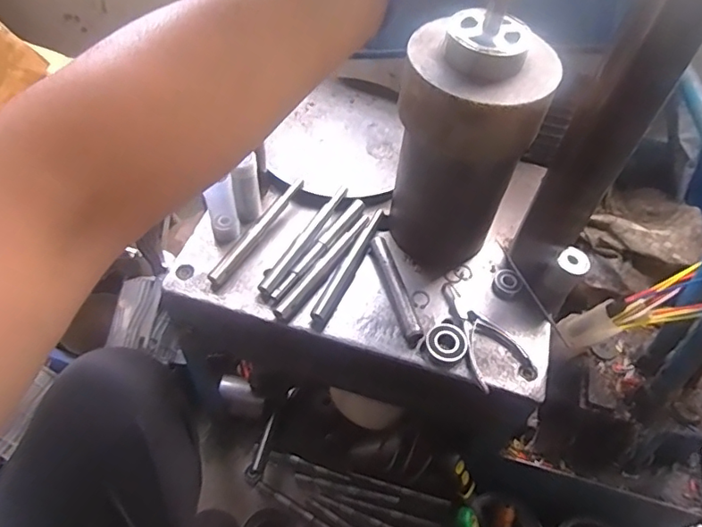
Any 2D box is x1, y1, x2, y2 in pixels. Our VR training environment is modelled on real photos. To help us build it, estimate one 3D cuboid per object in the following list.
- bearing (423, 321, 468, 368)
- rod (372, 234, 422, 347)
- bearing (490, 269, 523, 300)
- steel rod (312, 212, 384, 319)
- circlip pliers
[{"bbox_3d":[0.108,0.092,0.597,0.045,0.016,0.053,28,56,16],"label":"bearing"},{"bbox_3d":[0.053,0.027,0.628,0.021,0.018,0.144,-11,55,-12],"label":"rod"},{"bbox_3d":[0.194,0.026,0.650,0.034,0.019,0.031,33,57,19],"label":"bearing"},{"bbox_3d":[0.001,-0.001,0.647,0.019,0.015,0.177,24,55,13],"label":"steel rod"},{"bbox_3d":[0.153,0.079,0.615,0.072,0.020,0.139,-16,56,-16],"label":"circlip pliers"}]

